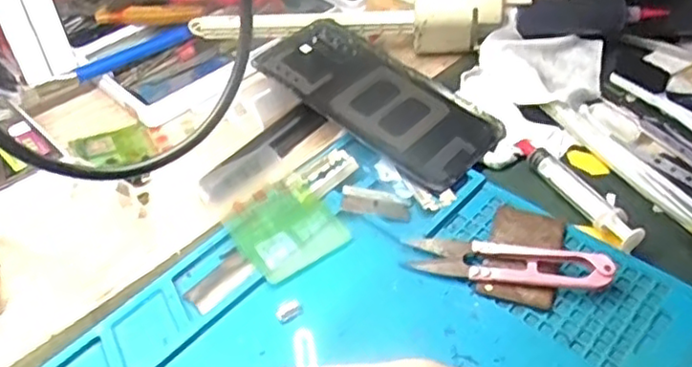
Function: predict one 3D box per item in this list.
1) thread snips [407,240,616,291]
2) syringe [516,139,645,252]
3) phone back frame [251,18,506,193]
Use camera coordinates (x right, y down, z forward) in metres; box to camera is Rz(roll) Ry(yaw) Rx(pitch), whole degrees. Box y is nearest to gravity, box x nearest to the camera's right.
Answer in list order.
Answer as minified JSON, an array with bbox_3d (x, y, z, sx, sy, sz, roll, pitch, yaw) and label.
[{"bbox_3d":[0.082,0.039,0.341,0.099,0.016,0.024,6,45,8],"label":"thread snips"},{"bbox_3d":[0.128,0.002,0.378,0.014,0.012,0.093,-22,48,-19],"label":"syringe"},{"bbox_3d":[0.019,-0.057,0.431,0.158,0.005,0.072,36,57,24],"label":"phone back frame"}]

